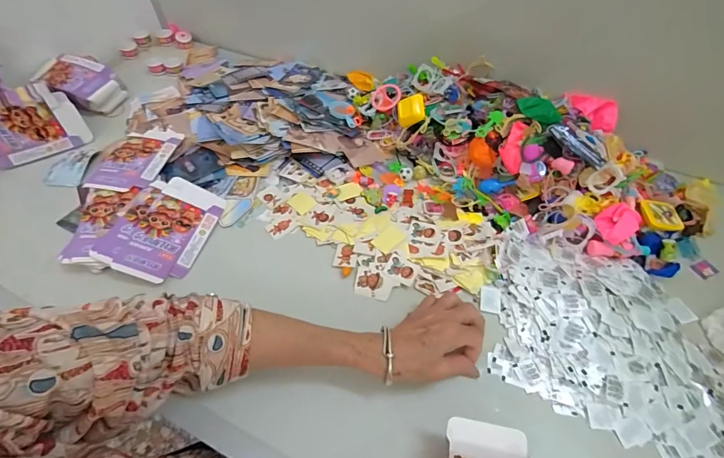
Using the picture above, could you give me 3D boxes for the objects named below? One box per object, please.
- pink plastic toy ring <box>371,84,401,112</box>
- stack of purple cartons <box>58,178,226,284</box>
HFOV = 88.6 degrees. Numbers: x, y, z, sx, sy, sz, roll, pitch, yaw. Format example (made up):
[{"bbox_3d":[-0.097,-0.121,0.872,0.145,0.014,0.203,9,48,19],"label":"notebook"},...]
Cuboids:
[{"bbox_3d":[0.039,-0.218,0.616,0.050,0.010,0.050,-7,70,20],"label":"pink plastic toy ring"},{"bbox_3d":[-0.289,-0.009,0.495,0.159,0.018,0.151,14,57,-3],"label":"stack of purple cartons"}]

